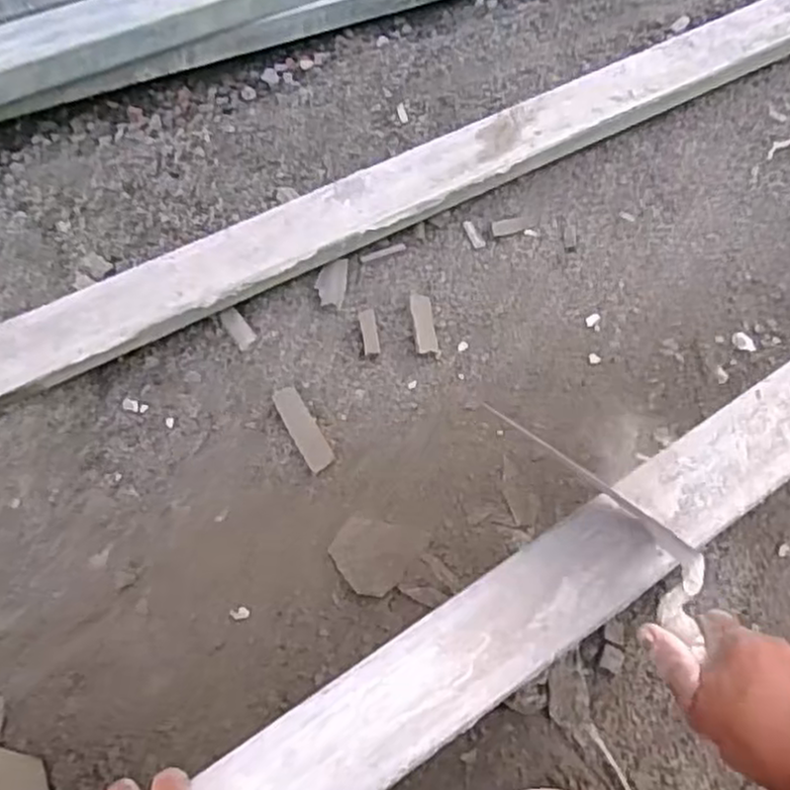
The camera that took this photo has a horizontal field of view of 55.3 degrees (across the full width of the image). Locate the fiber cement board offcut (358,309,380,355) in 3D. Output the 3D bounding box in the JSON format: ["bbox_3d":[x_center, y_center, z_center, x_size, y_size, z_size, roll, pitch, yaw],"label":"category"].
[{"bbox_3d":[-0.030,-0.076,0.913,0.020,0.012,0.064,-10,56,0],"label":"fiber cement board offcut"}]

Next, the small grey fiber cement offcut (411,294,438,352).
[{"bbox_3d":[0.035,-0.085,0.913,0.025,0.004,0.078,-2,66,-11],"label":"small grey fiber cement offcut"}]

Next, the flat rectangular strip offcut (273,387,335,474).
[{"bbox_3d":[-0.103,0.037,0.842,0.031,0.010,0.103,-28,75,-13],"label":"flat rectangular strip offcut"}]

